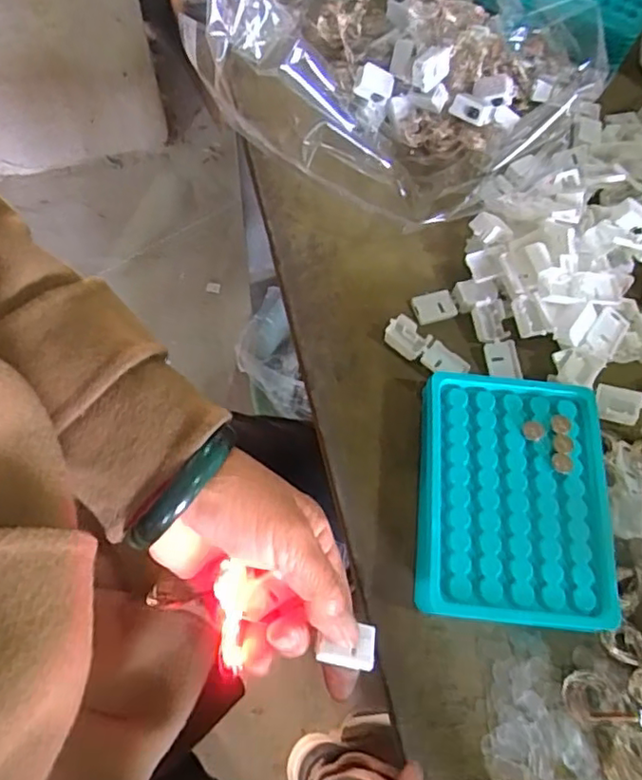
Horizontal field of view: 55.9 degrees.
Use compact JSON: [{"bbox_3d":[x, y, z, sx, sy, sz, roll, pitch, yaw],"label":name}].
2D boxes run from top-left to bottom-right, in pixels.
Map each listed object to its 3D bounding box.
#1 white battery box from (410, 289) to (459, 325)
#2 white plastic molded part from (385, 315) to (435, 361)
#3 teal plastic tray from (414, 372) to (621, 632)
[{"bbox_3d":[0.073,-0.053,0.388,0.027,0.006,0.019,-12,66,-8],"label":"white battery box"},{"bbox_3d":[0.053,-0.033,0.373,0.027,0.011,0.019,33,68,12],"label":"white plastic molded part"},{"bbox_3d":[0.103,0.058,0.329,0.097,0.028,0.127,6,65,0],"label":"teal plastic tray"}]

